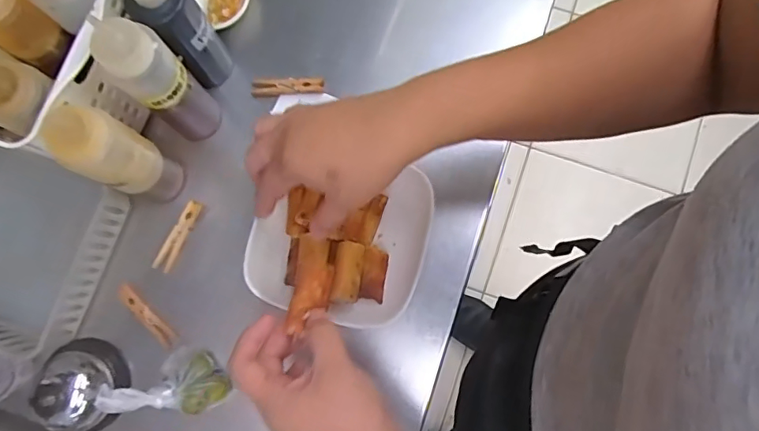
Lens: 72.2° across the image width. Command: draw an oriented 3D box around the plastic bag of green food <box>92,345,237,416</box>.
[{"bbox_3d":[-0.179,0.142,0.446,0.092,0.058,0.051,-7,80,0],"label":"plastic bag of green food"}]

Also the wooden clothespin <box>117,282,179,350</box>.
[{"bbox_3d":[-0.215,0.089,0.476,0.014,0.011,0.075,-43,82,-6],"label":"wooden clothespin"}]

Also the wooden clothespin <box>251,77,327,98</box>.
[{"bbox_3d":[-0.089,-0.126,0.504,0.070,0.011,0.017,-1,80,1],"label":"wooden clothespin"}]

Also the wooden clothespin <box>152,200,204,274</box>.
[{"bbox_3d":[-0.185,0.018,0.479,0.015,0.013,0.069,23,81,5],"label":"wooden clothespin"}]

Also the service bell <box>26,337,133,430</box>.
[{"bbox_3d":[-0.264,0.148,0.445,0.073,0.046,0.068,38,83,7],"label":"service bell"}]

